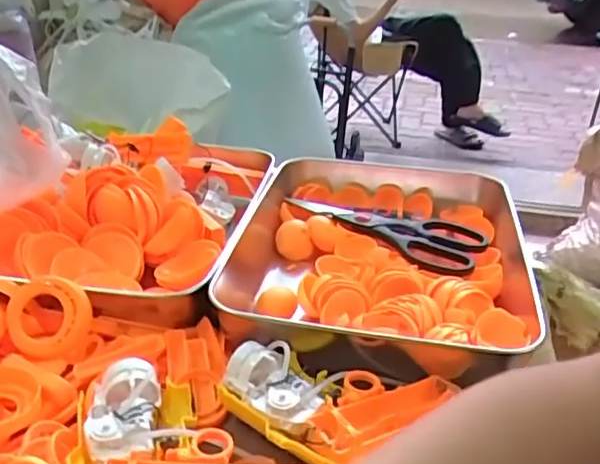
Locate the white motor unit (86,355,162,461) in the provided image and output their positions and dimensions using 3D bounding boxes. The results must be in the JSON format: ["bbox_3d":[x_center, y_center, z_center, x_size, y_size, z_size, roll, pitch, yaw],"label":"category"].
[{"bbox_3d":[-0.106,0.106,0.361,0.039,0.023,0.061,-2,29,-7],"label":"white motor unit"}]

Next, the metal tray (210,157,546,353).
[{"bbox_3d":[0.065,0.027,0.541,0.257,0.069,0.286,8,29,11],"label":"metal tray"}]

